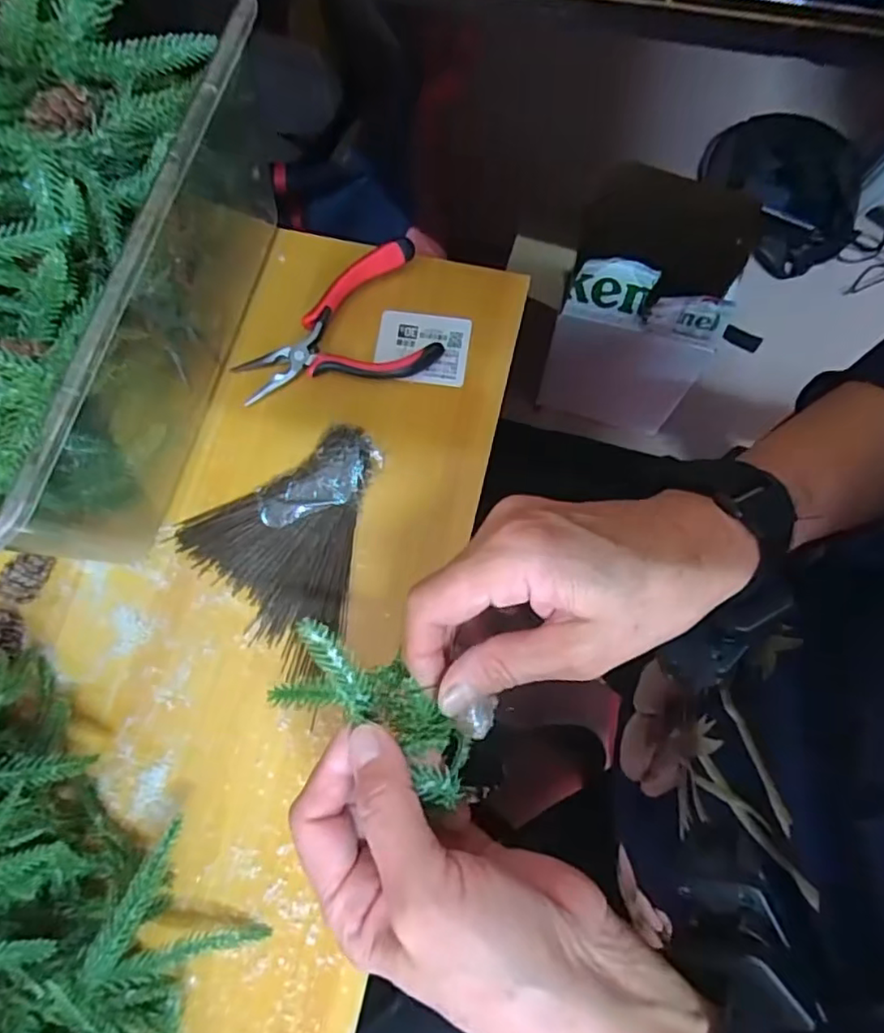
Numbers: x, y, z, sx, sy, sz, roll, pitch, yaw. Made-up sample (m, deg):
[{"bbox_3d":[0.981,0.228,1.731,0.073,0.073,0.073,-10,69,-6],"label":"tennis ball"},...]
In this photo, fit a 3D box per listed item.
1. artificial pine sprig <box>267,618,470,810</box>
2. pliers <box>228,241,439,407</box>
[{"bbox_3d":[-0.021,0.072,0.225,0.076,0.044,0.032,33,78,9],"label":"artificial pine sprig"},{"bbox_3d":[-0.071,-0.120,0.391,0.128,0.019,0.085,-16,75,-3],"label":"pliers"}]

